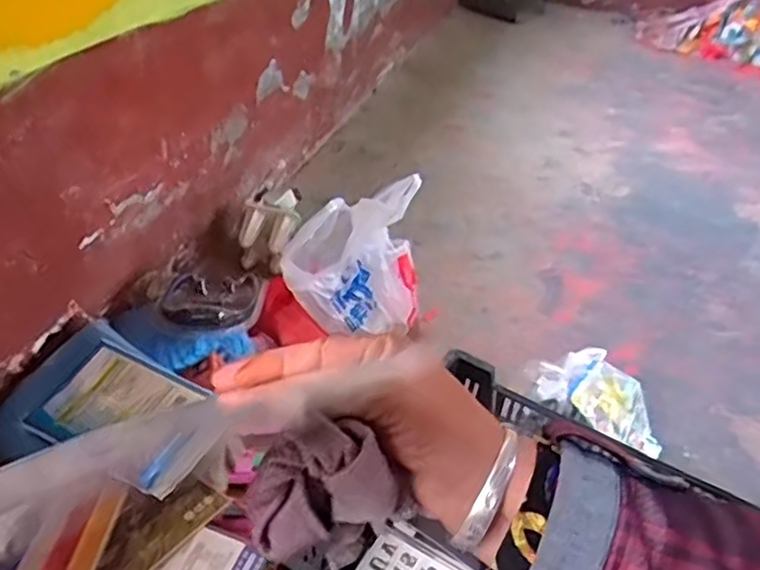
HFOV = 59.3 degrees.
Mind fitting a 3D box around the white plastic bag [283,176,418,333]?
[{"bbox_3d":[-0.040,-0.039,1.160,0.230,0.309,0.147,7,36,1],"label":"white plastic bag"}]

